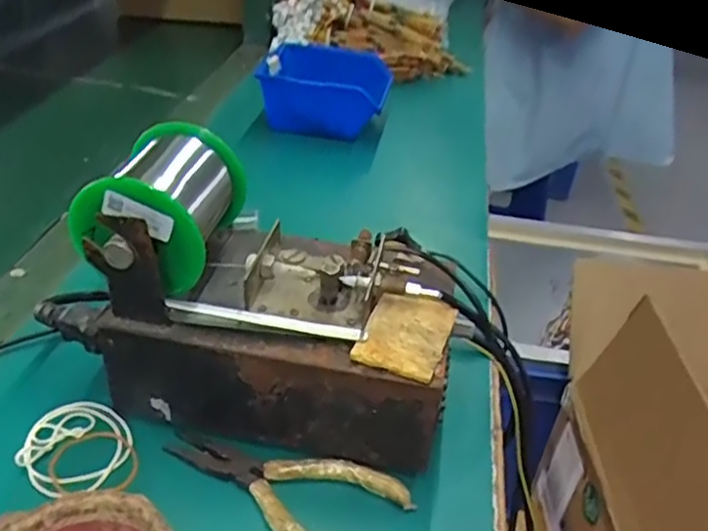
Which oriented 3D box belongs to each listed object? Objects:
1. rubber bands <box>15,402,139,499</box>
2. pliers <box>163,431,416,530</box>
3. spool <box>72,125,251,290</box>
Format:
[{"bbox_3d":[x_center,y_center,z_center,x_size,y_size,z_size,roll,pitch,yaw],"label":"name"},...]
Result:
[{"bbox_3d":[-0.148,0.097,0.355,0.055,0.004,0.062,-14,40,-28],"label":"rubber bands"},{"bbox_3d":[-0.038,0.113,0.343,0.128,0.013,0.059,20,36,18],"label":"pliers"},{"bbox_3d":[-0.103,-0.026,0.364,0.069,0.069,0.092,10,34,4],"label":"spool"}]

